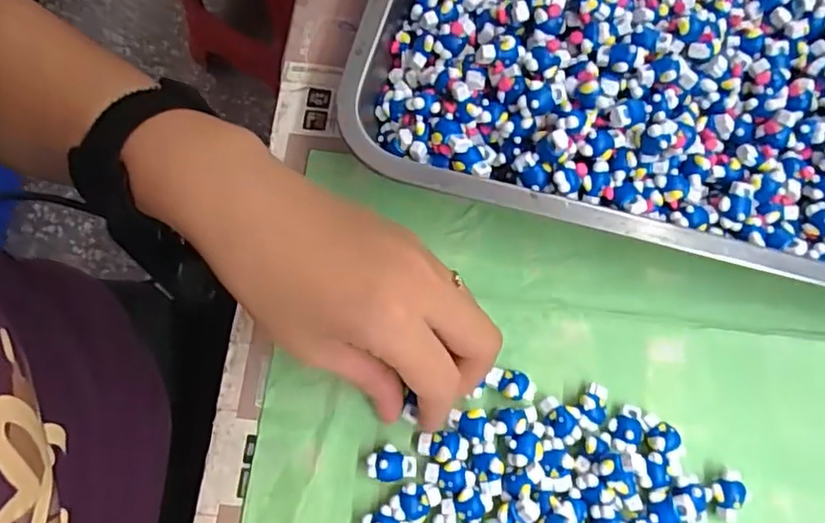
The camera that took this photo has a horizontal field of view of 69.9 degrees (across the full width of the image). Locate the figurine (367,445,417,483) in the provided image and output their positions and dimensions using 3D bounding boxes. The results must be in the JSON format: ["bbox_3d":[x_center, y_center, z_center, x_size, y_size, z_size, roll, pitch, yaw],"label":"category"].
[{"bbox_3d":[-0.009,0.089,0.261,0.021,0.012,0.015,3,71,0],"label":"figurine"}]

